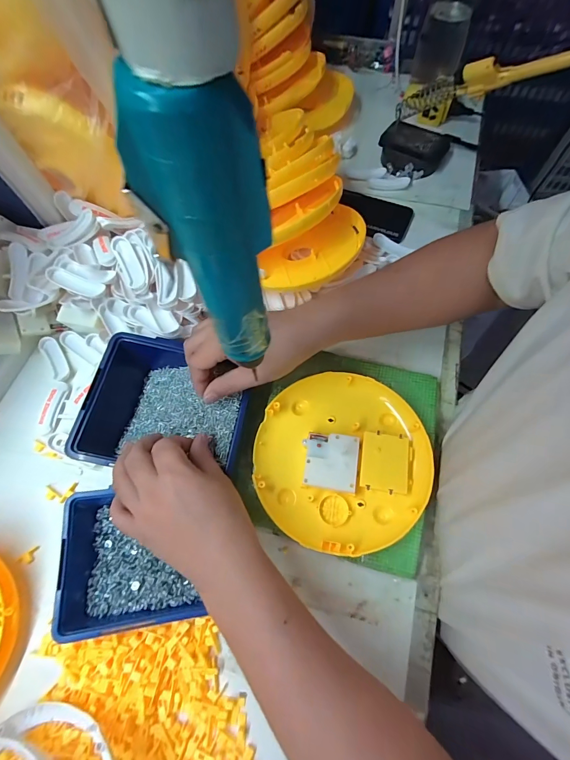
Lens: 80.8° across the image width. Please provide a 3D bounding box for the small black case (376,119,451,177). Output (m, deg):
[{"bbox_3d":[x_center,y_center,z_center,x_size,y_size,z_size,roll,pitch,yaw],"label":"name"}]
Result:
[{"bbox_3d":[0.216,-0.385,0.564,0.114,0.035,0.079,11,68,6],"label":"small black case"}]

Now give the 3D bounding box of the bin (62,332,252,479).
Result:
[{"bbox_3d":[-0.133,0.033,0.377,0.172,0.063,0.134,8,68,5],"label":"bin"}]

